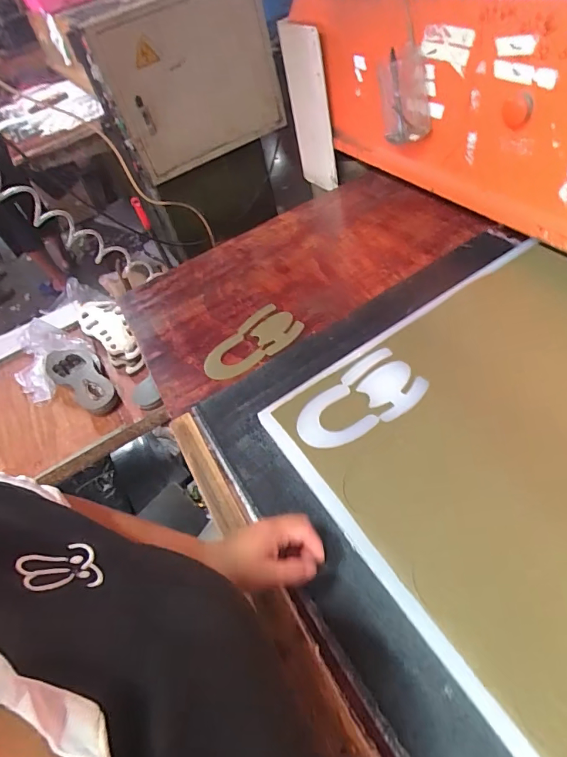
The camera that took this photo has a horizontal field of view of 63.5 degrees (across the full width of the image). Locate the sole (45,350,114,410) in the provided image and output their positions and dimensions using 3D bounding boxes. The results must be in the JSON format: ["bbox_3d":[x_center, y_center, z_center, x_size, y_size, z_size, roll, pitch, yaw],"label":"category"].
[{"bbox_3d":[-0.486,0.000,1.104,0.108,0.043,0.280,-32,44,-28],"label":"sole"}]

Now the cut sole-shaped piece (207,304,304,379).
[{"bbox_3d":[-0.048,-0.056,0.758,0.166,0.009,0.100,-43,51,-19],"label":"cut sole-shaped piece"}]

